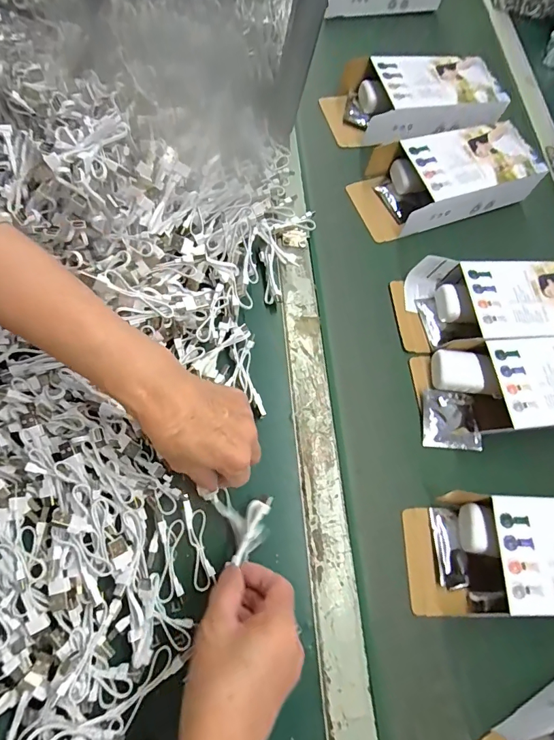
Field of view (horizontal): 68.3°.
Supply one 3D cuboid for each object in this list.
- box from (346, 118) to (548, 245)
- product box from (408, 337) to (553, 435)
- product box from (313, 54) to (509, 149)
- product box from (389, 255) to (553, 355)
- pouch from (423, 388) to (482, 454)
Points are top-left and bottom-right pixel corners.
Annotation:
[{"bbox_3d":[0.226,-0.256,0.533,0.245,0.046,0.112,-18,71,-10],"label":"box"},{"bbox_3d":[0.284,0.017,0.454,0.250,0.048,0.101,-3,69,-4],"label":"product box"},{"bbox_3d":[0.196,-0.385,0.580,0.247,0.059,0.115,-9,70,-6],"label":"product box"},{"bbox_3d":[0.271,-0.077,0.482,0.253,0.045,0.101,-1,69,-3],"label":"product box"},{"bbox_3d":[0.193,0.055,0.452,0.066,0.010,0.063,4,69,-2],"label":"pouch"}]

